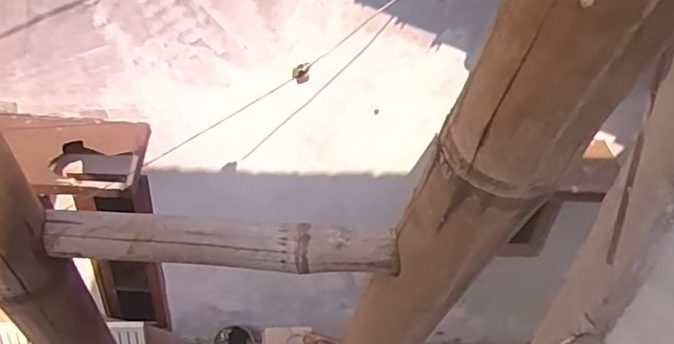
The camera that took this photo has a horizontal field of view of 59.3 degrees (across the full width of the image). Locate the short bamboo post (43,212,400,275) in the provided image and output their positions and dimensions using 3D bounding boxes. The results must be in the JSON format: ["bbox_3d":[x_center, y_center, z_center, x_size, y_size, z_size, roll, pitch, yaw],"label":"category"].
[{"bbox_3d":[-0.082,0.050,0.431,0.248,0.029,0.025,4,41,-3],"label":"short bamboo post"}]

